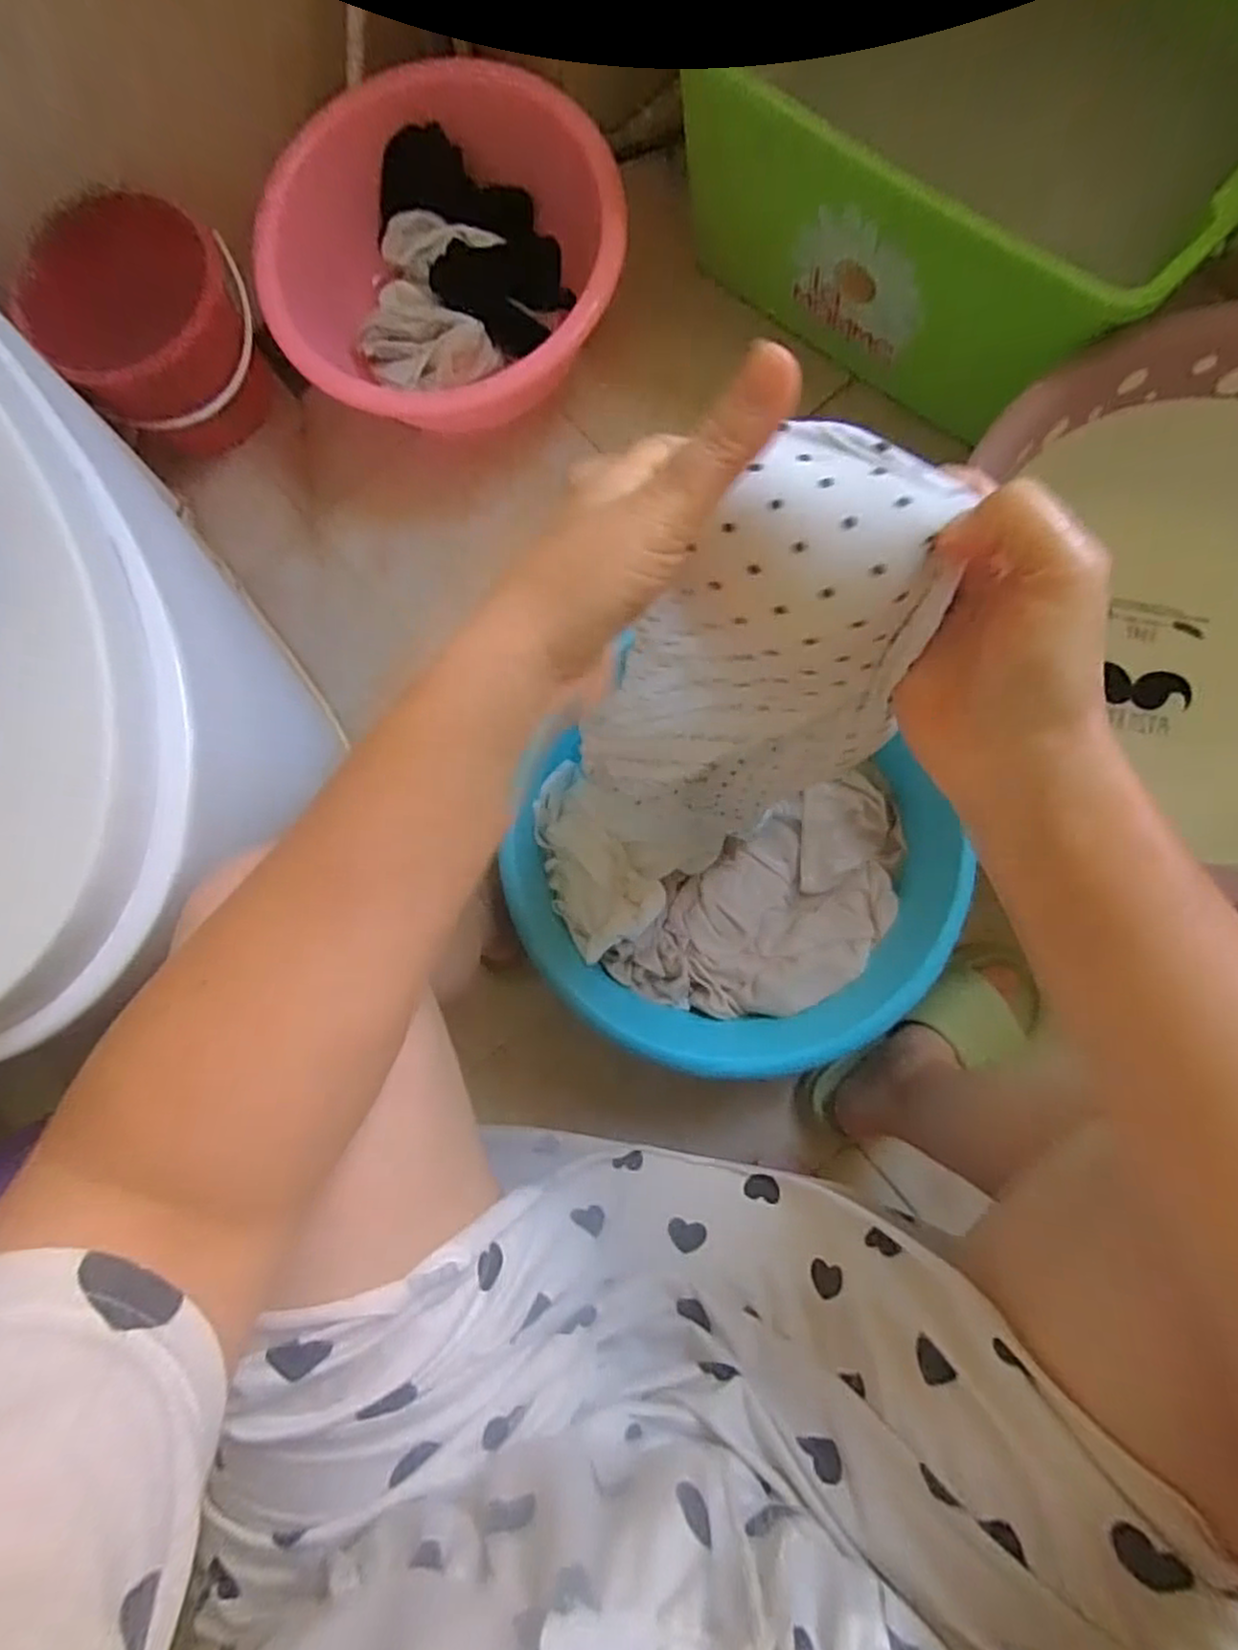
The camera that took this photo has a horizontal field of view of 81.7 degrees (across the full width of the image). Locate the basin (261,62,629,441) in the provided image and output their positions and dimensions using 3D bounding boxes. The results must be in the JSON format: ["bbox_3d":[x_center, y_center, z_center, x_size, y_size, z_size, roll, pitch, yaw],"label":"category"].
[{"bbox_3d":[-0.176,-0.604,0.784,0.354,0.152,0.354,0,84,4],"label":"basin"}]

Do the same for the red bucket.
[{"bbox_3d":[-0.494,-0.528,0.792,0.171,0.186,0.201,41,88,7],"label":"red bucket"}]

